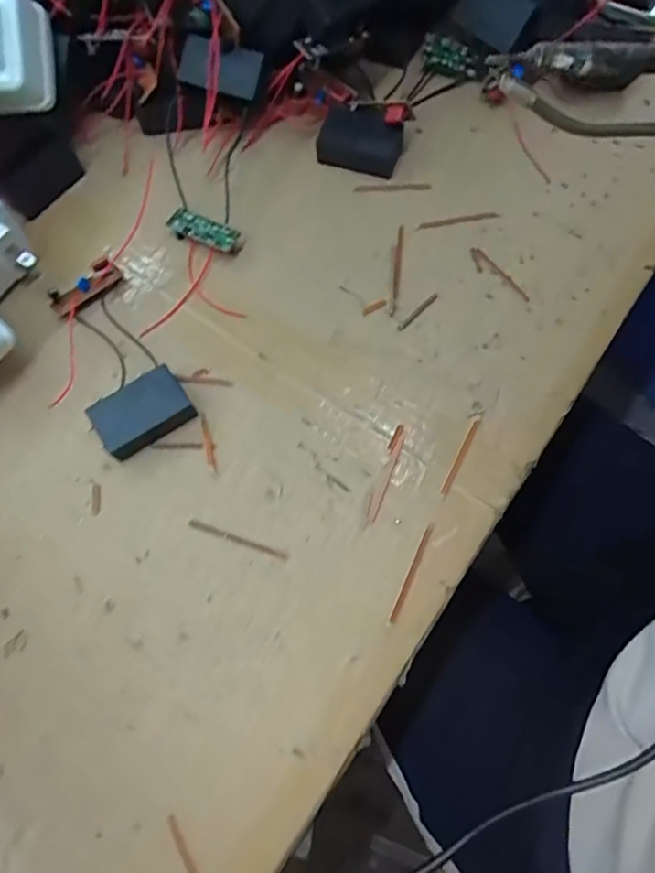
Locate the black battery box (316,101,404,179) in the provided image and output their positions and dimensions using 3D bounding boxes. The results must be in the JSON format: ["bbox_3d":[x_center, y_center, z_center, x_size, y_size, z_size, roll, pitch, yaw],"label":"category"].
[{"bbox_3d":[0.020,-0.184,0.350,0.053,0.021,0.033,22,73,9],"label":"black battery box"}]

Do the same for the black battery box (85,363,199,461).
[{"bbox_3d":[-0.097,-0.012,0.299,0.047,0.016,0.030,-34,74,-9],"label":"black battery box"}]

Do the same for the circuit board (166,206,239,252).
[{"bbox_3d":[-0.074,-0.121,0.336,0.042,0.007,0.017,23,73,9],"label":"circuit board"}]

